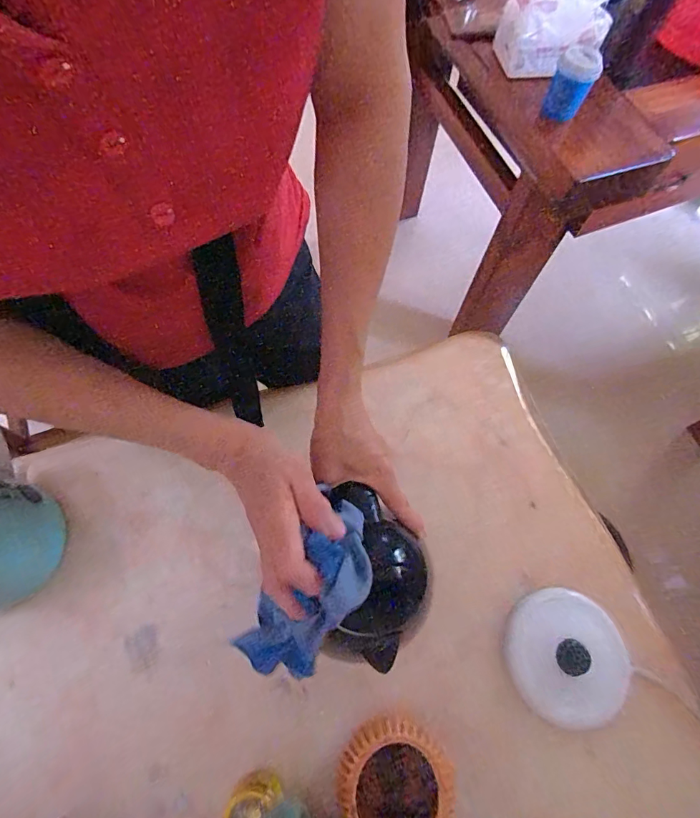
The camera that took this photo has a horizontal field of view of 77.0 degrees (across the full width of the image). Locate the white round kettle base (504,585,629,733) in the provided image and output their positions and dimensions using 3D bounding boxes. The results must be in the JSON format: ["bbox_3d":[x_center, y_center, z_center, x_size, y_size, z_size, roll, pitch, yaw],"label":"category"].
[{"bbox_3d":[0.248,0.281,0.503,0.132,0.014,0.131,1,68,-3],"label":"white round kettle base"}]

